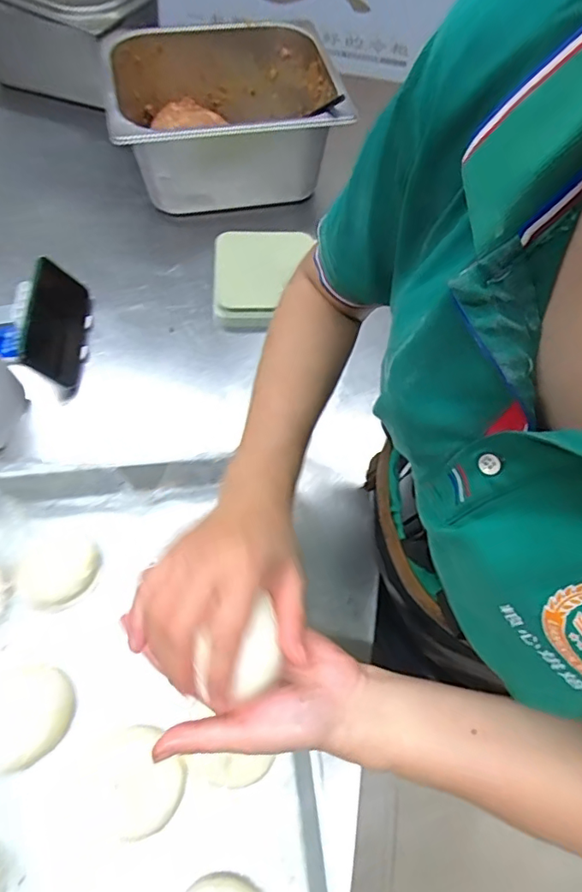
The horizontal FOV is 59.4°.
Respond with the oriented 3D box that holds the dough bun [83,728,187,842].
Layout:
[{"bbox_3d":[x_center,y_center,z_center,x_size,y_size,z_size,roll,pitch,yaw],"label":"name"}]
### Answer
[{"bbox_3d":[-0.137,0.289,0.444,0.086,0.042,0.081,1,62,-3],"label":"dough bun"}]

